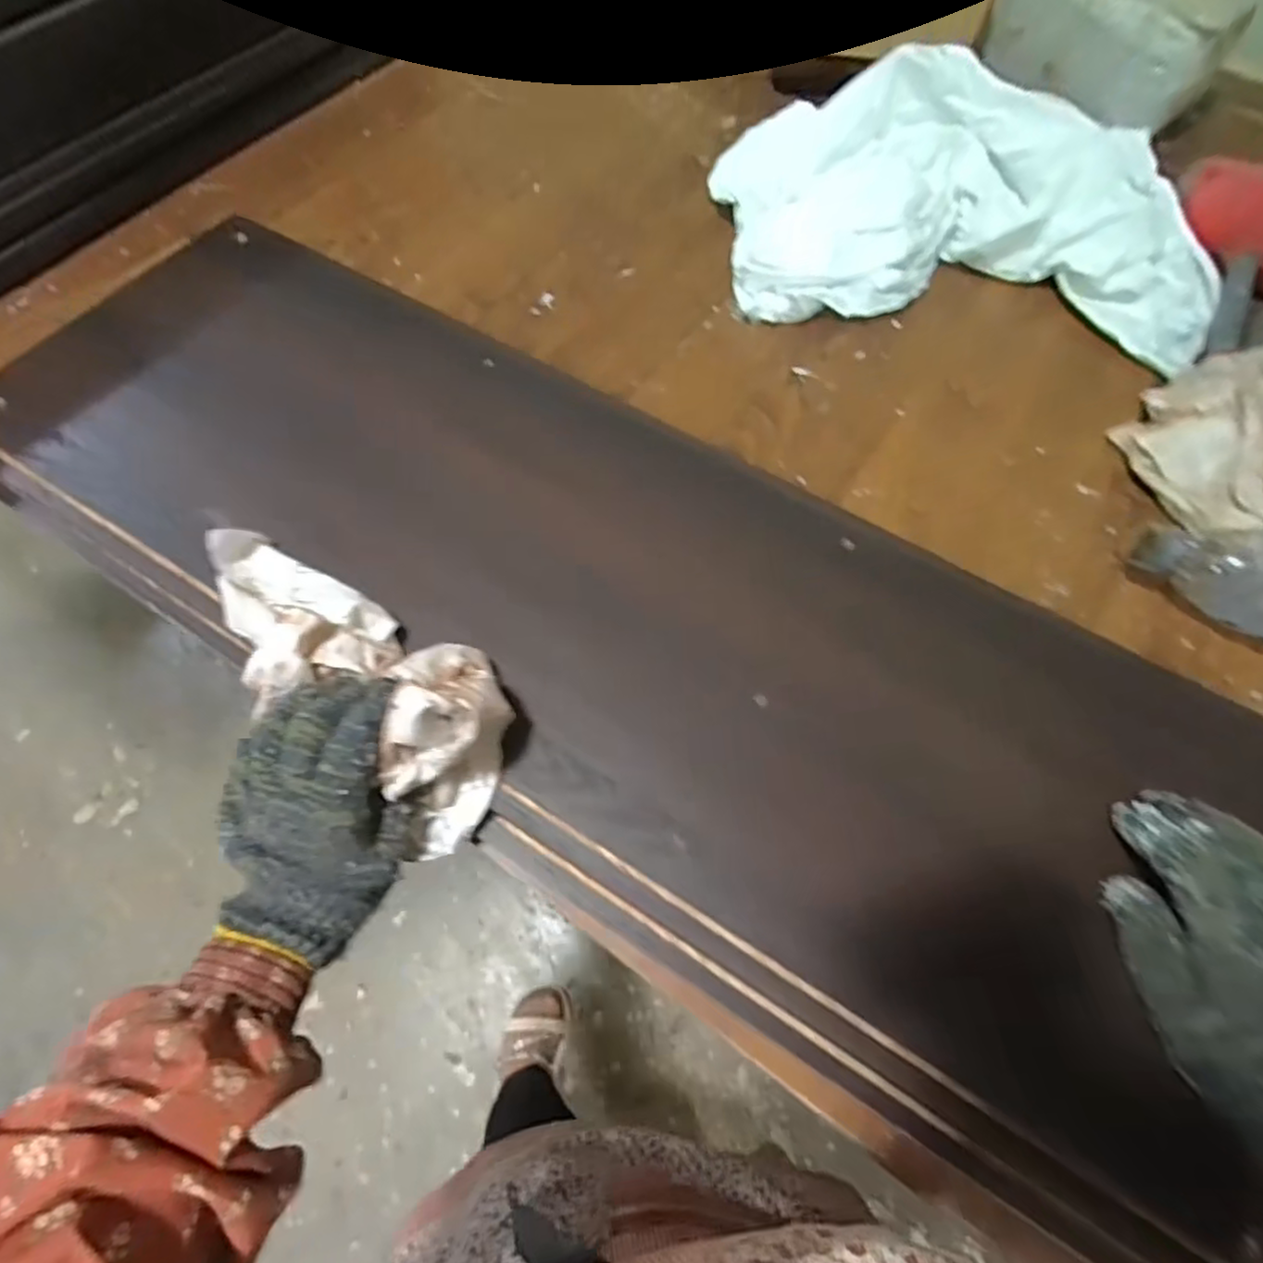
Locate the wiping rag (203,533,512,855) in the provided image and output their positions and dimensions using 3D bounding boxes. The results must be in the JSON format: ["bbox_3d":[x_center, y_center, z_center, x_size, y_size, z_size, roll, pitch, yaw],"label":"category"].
[{"bbox_3d":[-0.160,0.014,0.362,0.224,0.076,0.093,35,70,17],"label":"wiping rag"}]

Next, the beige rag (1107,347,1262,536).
[{"bbox_3d":[0.434,-0.137,0.475,0.136,0.051,0.141,-10,65,-5],"label":"beige rag"}]

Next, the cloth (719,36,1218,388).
[{"bbox_3d":[0.279,-0.353,0.554,0.407,0.092,0.232,11,65,6],"label":"cloth"}]

